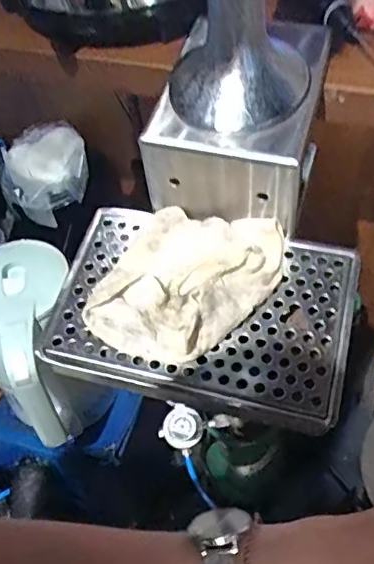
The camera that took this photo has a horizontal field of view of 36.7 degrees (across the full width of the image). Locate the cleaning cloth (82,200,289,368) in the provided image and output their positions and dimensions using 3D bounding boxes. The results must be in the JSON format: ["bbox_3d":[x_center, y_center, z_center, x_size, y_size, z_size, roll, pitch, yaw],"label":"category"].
[{"bbox_3d":[0.003,-0.003,0.457,0.115,0.035,0.152,28,60,24],"label":"cleaning cloth"}]

